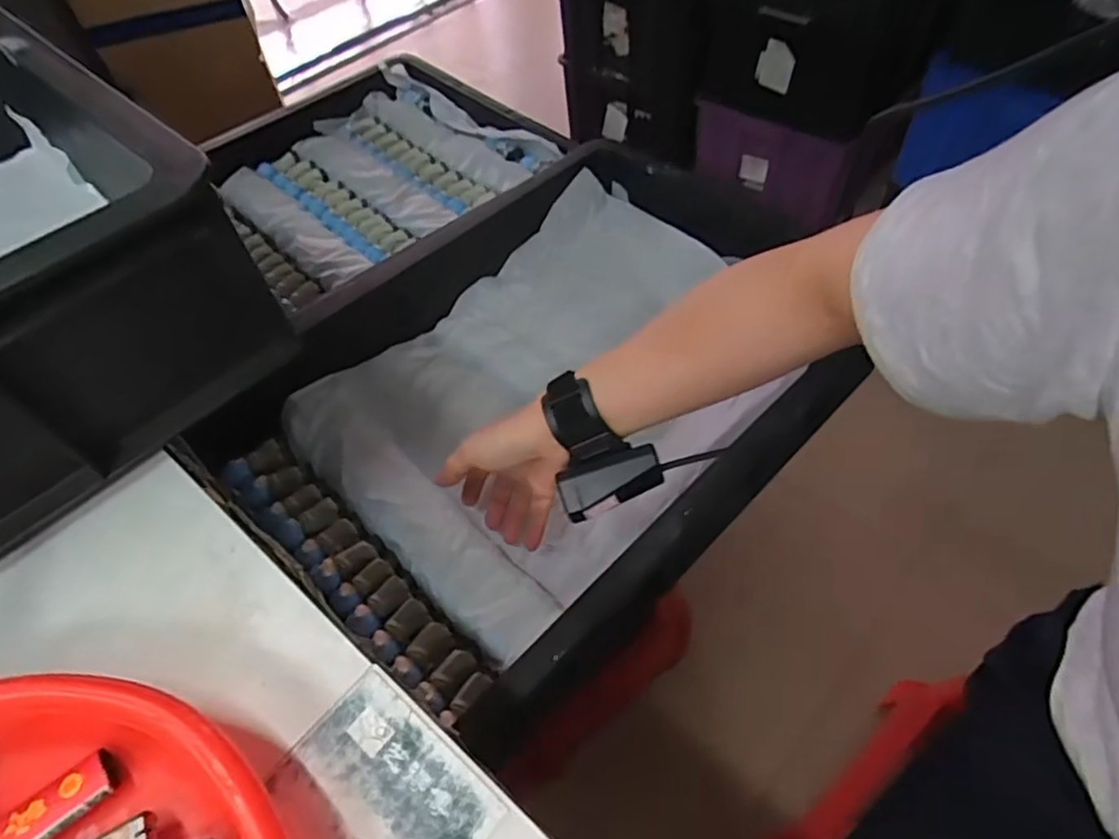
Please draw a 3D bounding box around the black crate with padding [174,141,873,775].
[{"bbox_3d":[-0.013,-0.041,0.616,0.408,0.097,0.532,35,63,27],"label":"black crate with padding"}]

